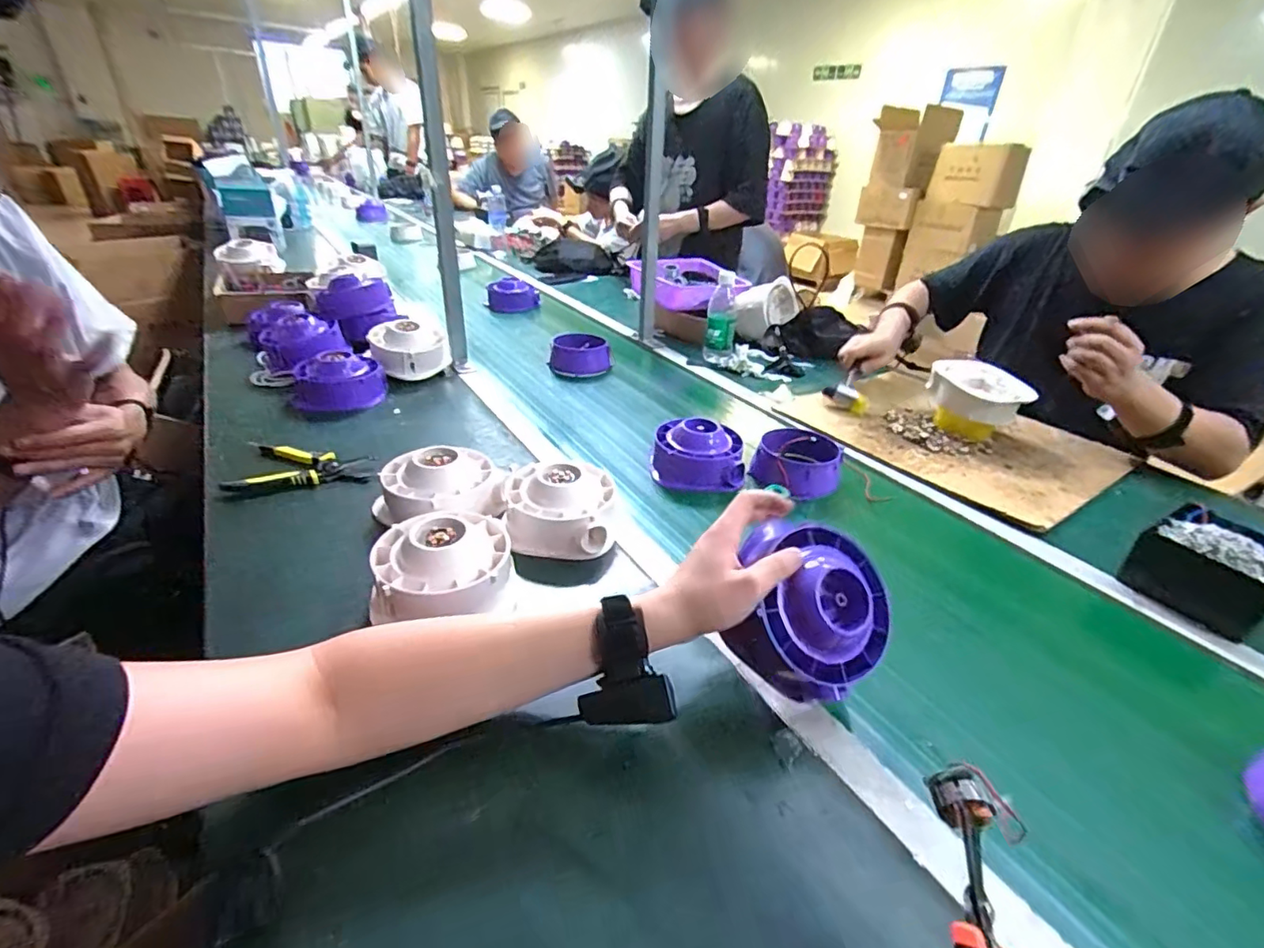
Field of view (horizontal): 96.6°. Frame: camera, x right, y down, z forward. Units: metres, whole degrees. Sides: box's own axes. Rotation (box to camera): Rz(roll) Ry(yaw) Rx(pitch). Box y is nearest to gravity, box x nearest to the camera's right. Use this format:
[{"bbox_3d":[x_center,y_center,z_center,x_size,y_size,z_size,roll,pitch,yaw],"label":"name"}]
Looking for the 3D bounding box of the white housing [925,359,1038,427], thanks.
[{"bbox_3d":[0.585,-0.142,0.951,0.149,0.064,0.148,24,37,29],"label":"white housing"}]

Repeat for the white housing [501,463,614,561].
[{"bbox_3d":[-0.087,0.035,0.668,0.130,0.073,0.130,-2,31,-9],"label":"white housing"}]

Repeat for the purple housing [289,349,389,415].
[{"bbox_3d":[-0.477,-0.148,0.915,0.142,0.069,0.111,-10,34,-22],"label":"purple housing"}]

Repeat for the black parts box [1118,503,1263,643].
[{"bbox_3d":[0.639,0.106,0.623,0.127,0.078,0.117,-15,36,-29],"label":"black parts box"}]

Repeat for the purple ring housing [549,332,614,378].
[{"bbox_3d":[-0.104,-0.245,1.158,0.126,0.058,0.123,-2,31,-9],"label":"purple ring housing"}]

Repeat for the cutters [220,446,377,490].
[{"bbox_3d":[-0.421,-0.009,0.735,0.158,0.016,0.101,-2,31,-9],"label":"cutters"}]

